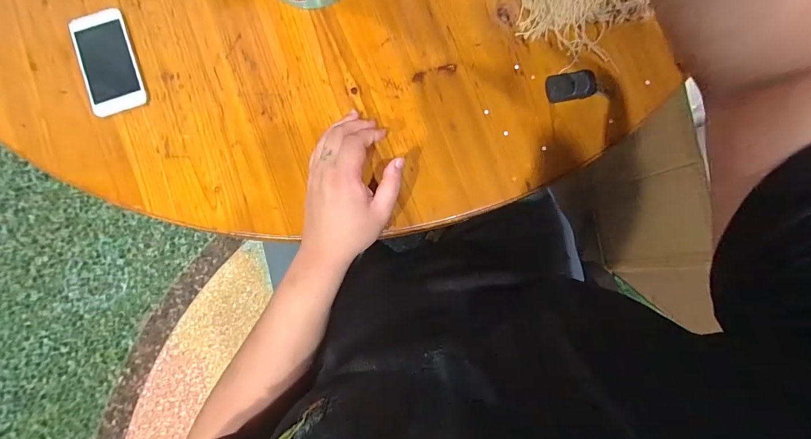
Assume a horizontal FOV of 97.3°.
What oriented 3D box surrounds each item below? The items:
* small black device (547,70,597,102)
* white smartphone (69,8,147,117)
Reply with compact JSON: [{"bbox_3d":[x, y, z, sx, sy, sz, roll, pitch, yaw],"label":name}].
[{"bbox_3d":[0.216,-0.172,0.462,0.063,0.012,0.038,-6,84,-3],"label":"small black device"},{"bbox_3d":[-0.375,-0.198,0.449,0.065,0.010,0.132,-20,84,-4],"label":"white smartphone"}]

